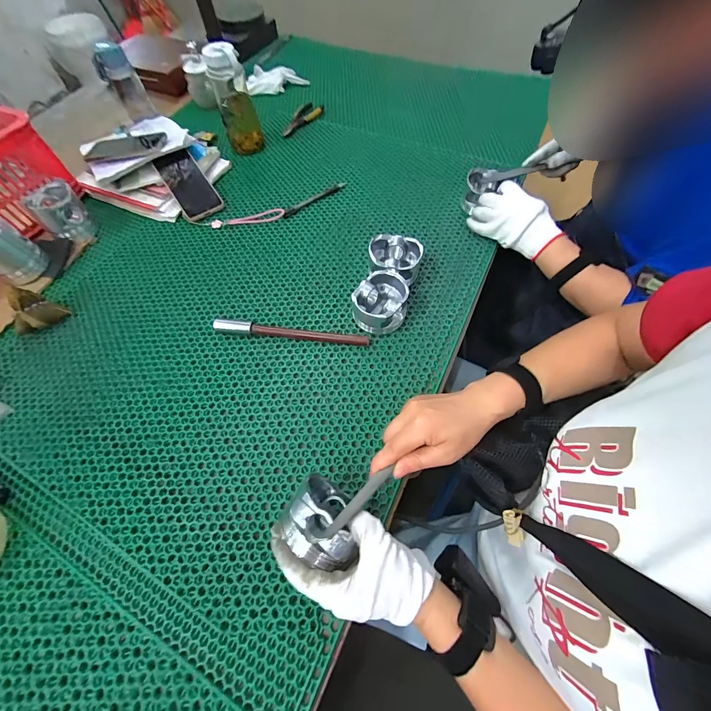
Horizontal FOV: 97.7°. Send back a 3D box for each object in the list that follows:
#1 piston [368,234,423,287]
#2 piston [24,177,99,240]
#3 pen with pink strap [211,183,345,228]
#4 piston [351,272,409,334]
[{"bbox_3d":[0.063,-0.152,0.519,0.084,0.056,0.079,-1,63,2],"label":"piston"},{"bbox_3d":[-0.559,-0.273,0.595,0.092,0.073,0.080,39,71,19],"label":"piston"},{"bbox_3d":[-0.148,-0.297,0.626,0.280,0.011,0.053,-21,64,-8],"label":"pen with pink strap"},{"bbox_3d":[0.041,-0.078,0.483,0.086,0.055,0.074,-38,68,-16],"label":"piston"}]

